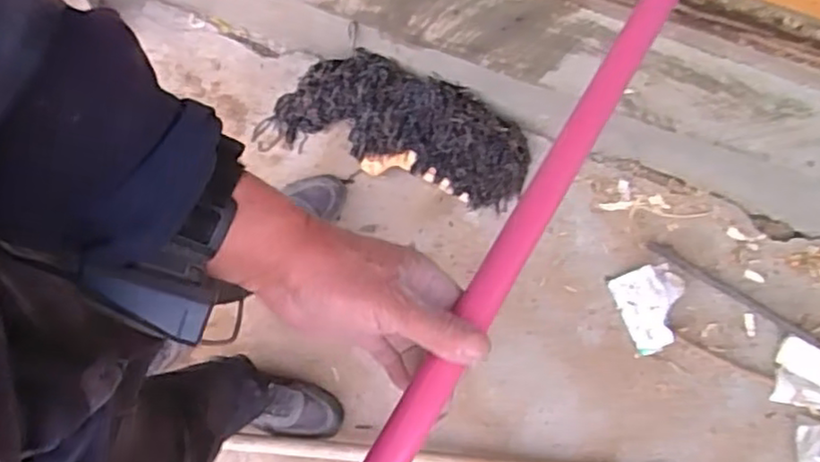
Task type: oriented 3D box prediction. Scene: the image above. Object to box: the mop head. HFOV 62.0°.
[{"bbox_3d":[-0.019,-0.195,1.255,0.491,0.068,0.217,14,117,2],"label":"mop head"}]

